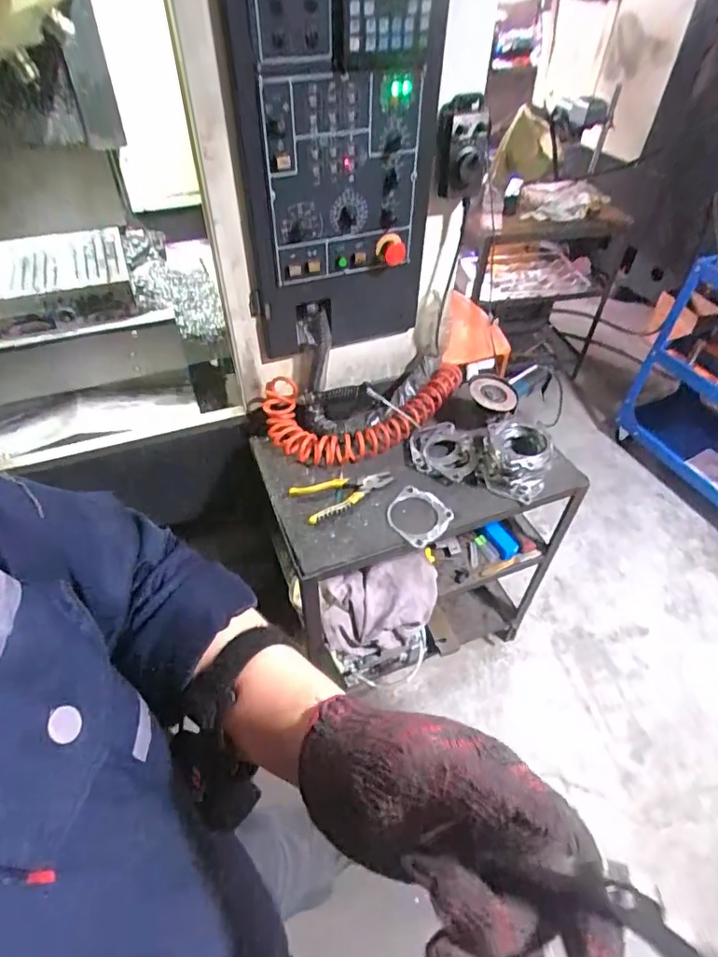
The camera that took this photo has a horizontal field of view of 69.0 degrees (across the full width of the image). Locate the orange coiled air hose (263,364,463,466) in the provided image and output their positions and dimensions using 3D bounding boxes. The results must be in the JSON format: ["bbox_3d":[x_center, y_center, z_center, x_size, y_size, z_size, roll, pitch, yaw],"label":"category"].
[{"bbox_3d":[0.039,-0.155,1.114,0.466,0.111,0.176,-15,49,-15],"label":"orange coiled air hose"}]

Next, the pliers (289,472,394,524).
[{"bbox_3d":[-0.028,0.018,1.013,0.191,0.026,0.084,-23,52,-21],"label":"pliers"}]

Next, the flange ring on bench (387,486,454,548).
[{"bbox_3d":[0.109,0.068,0.982,0.108,0.007,0.111,32,54,26],"label":"flange ring on bench"}]

